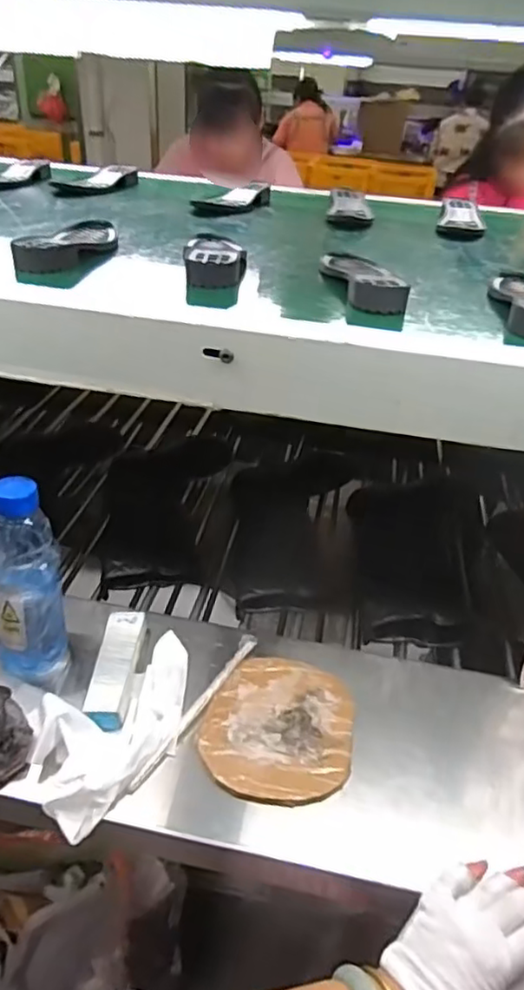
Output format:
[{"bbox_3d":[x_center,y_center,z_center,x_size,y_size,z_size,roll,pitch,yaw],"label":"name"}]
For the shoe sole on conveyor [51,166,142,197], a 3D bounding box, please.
[{"bbox_3d":[-0.298,-0.556,1.086,0.077,0.027,0.185,21,41,24],"label":"shoe sole on conveyor"}]

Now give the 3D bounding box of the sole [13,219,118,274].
[{"bbox_3d":[-0.222,-0.304,0.737,0.069,0.034,0.198,8,37,9],"label":"sole"}]

